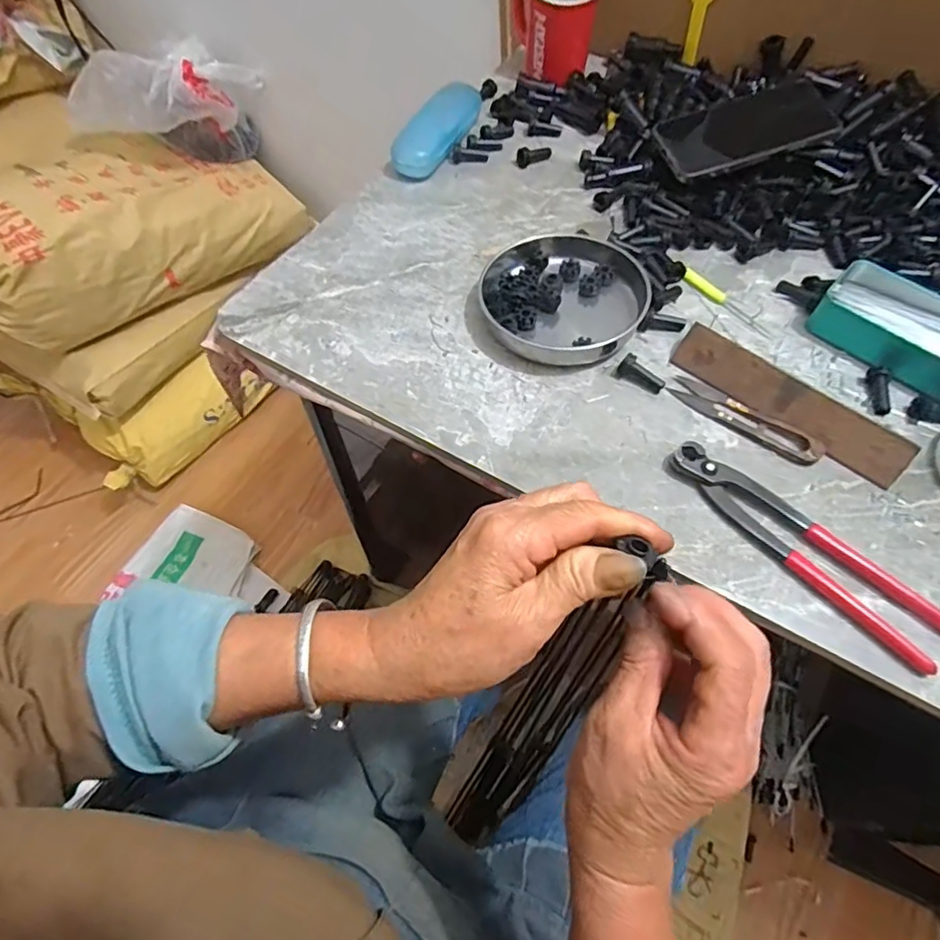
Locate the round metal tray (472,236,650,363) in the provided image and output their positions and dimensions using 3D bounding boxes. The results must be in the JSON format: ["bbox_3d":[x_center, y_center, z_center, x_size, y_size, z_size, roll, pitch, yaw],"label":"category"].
[{"bbox_3d":[0.079,-0.157,0.498,0.133,0.029,0.140,5,60,4],"label":"round metal tray"}]

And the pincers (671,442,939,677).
[{"bbox_3d":[0.224,0.046,0.388,0.041,0.016,0.193,-38,66,-19],"label":"pincers"}]

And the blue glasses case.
[{"bbox_3d":[-0.029,-0.368,0.623,0.047,0.032,0.148,25,63,15],"label":"blue glasses case"}]

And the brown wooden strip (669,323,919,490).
[{"bbox_3d":[0.239,-0.052,0.440,0.178,0.009,0.037,37,97,19],"label":"brown wooden strip"}]

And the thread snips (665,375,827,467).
[{"bbox_3d":[0.209,-0.039,0.442,0.116,0.010,0.025,33,65,18],"label":"thread snips"}]

